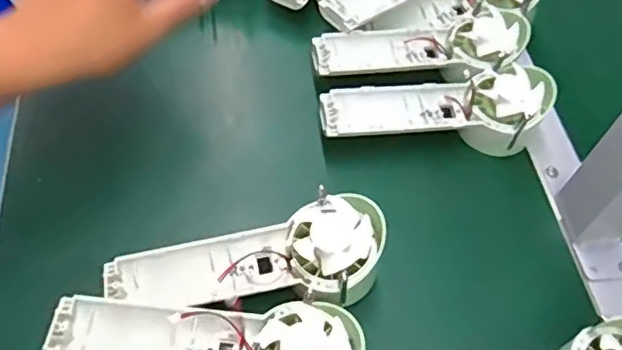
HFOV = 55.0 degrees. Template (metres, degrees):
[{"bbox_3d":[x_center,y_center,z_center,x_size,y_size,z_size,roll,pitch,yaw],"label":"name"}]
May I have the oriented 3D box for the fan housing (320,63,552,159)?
[{"bbox_3d":[0.097,-0.048,0.466,0.174,0.045,0.059,-4,56,-10],"label":"fan housing"}]

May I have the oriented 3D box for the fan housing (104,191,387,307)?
[{"bbox_3d":[-0.040,0.056,0.372,0.171,0.029,0.056,-11,57,5],"label":"fan housing"}]

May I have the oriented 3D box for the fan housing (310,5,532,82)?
[{"bbox_3d":[0.090,-0.104,0.492,0.173,0.031,0.059,-5,56,-10],"label":"fan housing"}]

